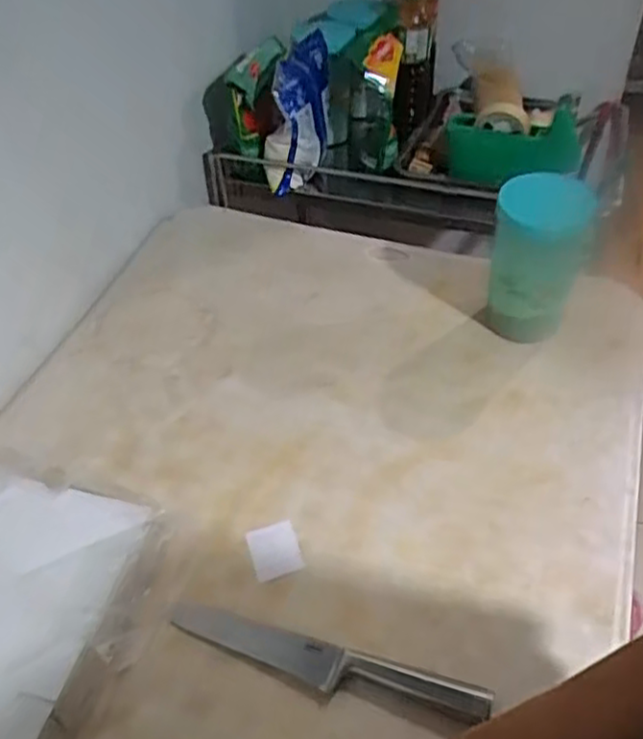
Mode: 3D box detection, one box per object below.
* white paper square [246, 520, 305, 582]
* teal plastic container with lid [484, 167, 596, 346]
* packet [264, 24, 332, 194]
[{"bbox_3d":[-0.049,0.187,0.730,0.050,0.007,0.056,-14,47,-12],"label":"white paper square"},{"bbox_3d":[0.267,-0.135,0.875,0.105,0.220,0.094,17,49,17],"label":"teal plastic container with lid"},{"bbox_3d":[-0.037,-0.416,1.153,0.090,0.251,0.082,18,21,18],"label":"packet"}]

